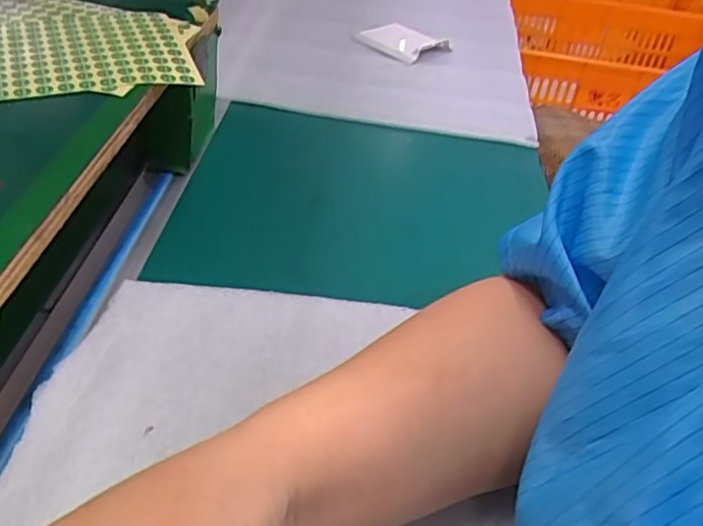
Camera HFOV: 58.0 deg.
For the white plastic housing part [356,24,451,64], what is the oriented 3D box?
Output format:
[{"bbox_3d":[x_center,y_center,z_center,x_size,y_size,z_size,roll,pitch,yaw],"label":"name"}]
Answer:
[{"bbox_3d":[0.060,-0.269,0.762,0.075,0.012,0.103,-29,50,-34],"label":"white plastic housing part"}]

